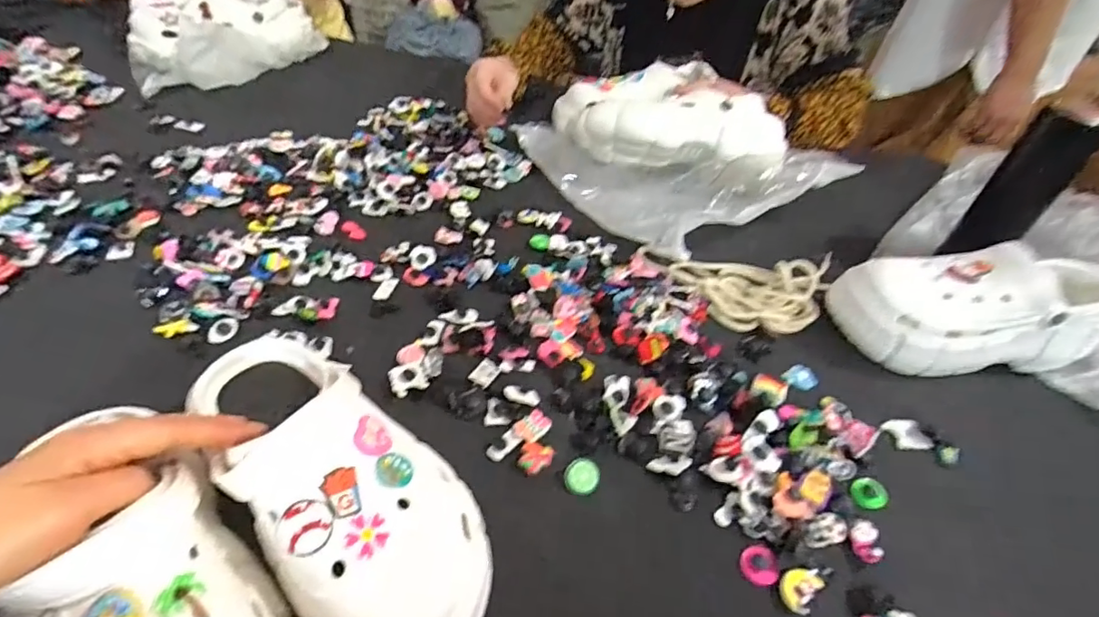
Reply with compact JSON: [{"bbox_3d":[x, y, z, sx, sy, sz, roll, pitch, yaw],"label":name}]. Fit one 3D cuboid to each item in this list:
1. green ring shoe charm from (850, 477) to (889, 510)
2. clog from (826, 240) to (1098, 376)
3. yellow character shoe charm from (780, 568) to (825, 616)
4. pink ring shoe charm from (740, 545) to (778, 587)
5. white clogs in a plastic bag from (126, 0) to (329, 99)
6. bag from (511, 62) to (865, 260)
[{"bbox_3d":[0.255,0.147,0.421,0.022,0.013,0.025,-24,53,-27],"label":"green ring shoe charm"},{"bbox_3d":[0.416,-0.004,0.514,0.235,0.112,0.096,0,46,-7],"label":"clog"},{"bbox_3d":[0.173,0.192,0.365,0.023,0.006,0.034,35,51,25],"label":"yellow character shoe charm"},{"bbox_3d":[0.150,0.182,0.377,0.024,0.005,0.027,27,47,20],"label":"pink ring shoe charm"},{"bbox_3d":[-0.555,-0.463,0.877,0.202,0.103,0.279,32,50,23],"label":"white clogs in a plastic bag"},{"bbox_3d":[0.155,-0.223,0.711,0.290,0.114,0.346,-18,50,-23],"label":"bag"}]

